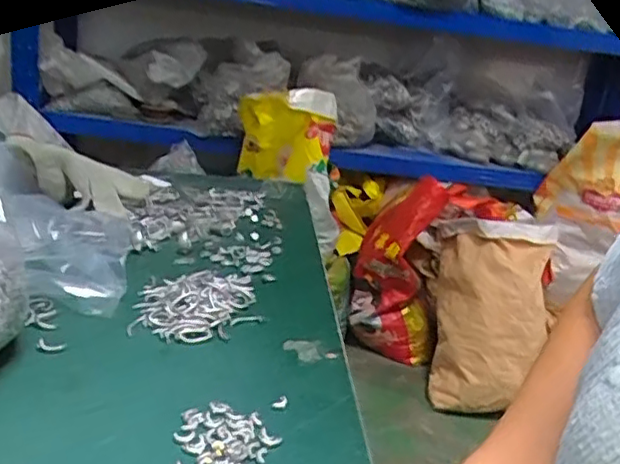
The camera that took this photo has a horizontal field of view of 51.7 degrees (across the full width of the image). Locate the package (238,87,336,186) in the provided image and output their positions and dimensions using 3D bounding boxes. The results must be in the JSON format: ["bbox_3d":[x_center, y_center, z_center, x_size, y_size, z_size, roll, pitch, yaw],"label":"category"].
[{"bbox_3d":[-0.053,-0.269,1.778,0.281,0.239,0.087,-8,23,-20],"label":"package"}]

